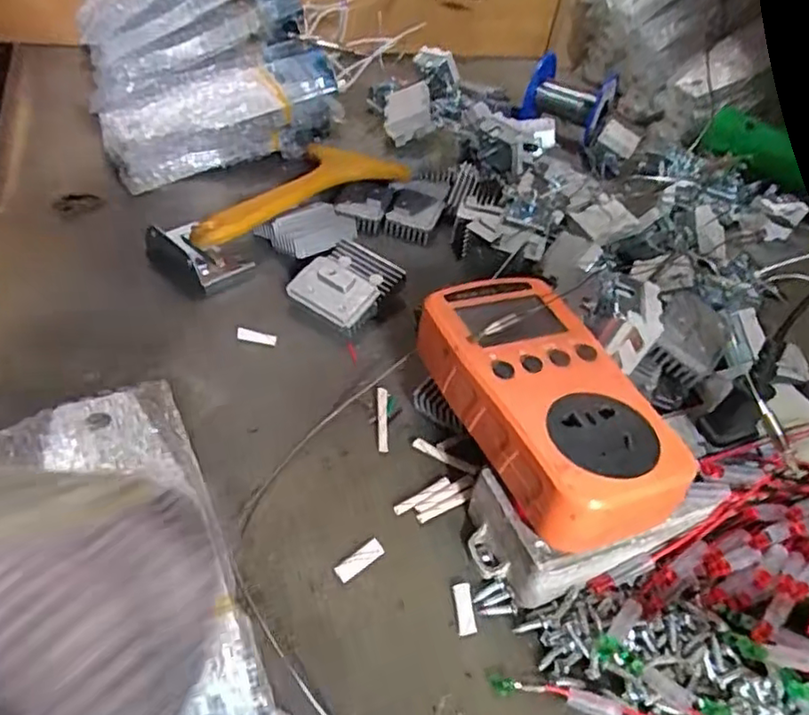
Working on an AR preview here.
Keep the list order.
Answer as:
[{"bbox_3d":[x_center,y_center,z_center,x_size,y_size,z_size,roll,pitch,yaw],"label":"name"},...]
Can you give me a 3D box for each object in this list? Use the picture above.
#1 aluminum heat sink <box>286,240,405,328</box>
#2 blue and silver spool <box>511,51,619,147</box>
[{"bbox_3d":[-0.034,-0.043,0.372,0.045,0.017,0.055,27,48,20],"label":"aluminum heat sink"},{"bbox_3d":[0.144,-0.224,0.565,0.078,0.050,0.048,30,48,20],"label":"blue and silver spool"}]

